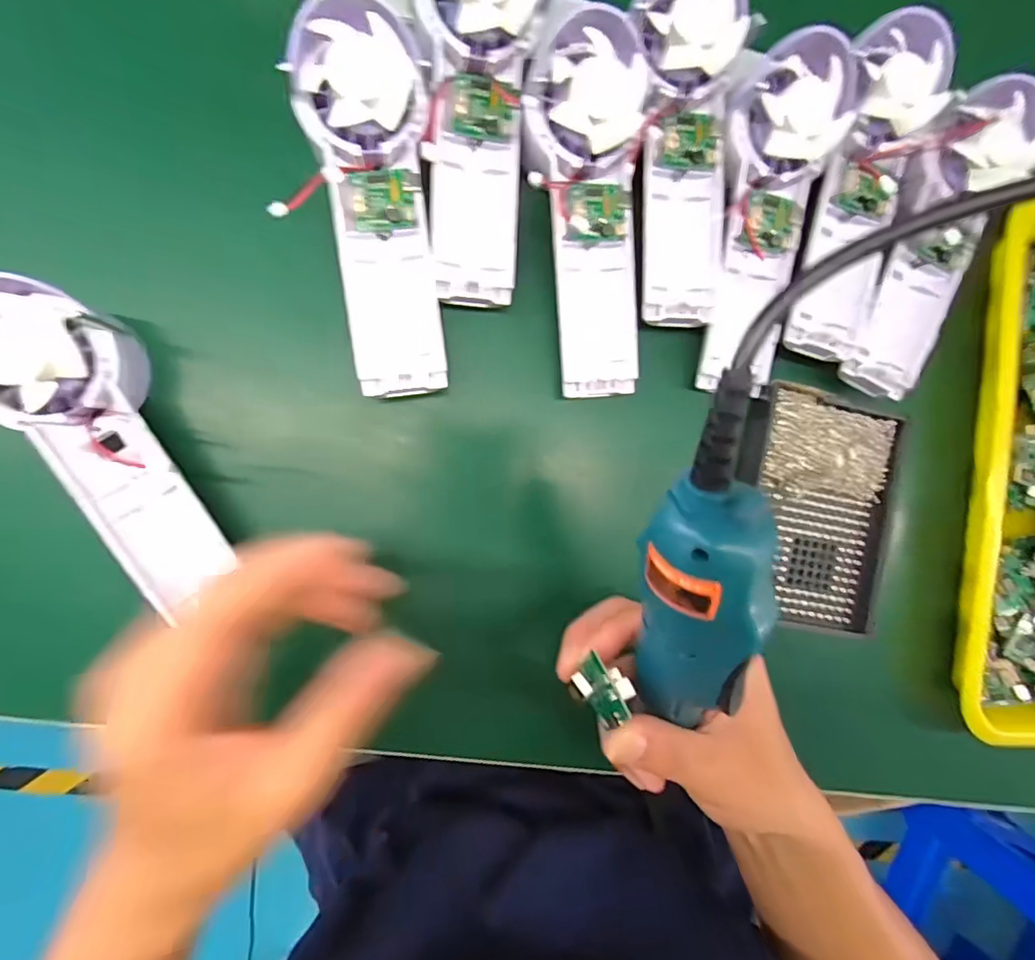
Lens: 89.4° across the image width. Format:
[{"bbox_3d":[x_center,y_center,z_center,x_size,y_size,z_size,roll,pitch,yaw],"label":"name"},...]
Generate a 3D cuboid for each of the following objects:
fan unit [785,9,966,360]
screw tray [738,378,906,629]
[{"bbox_3d":[0.193,-0.154,0.286,0.055,0.038,0.167,10,90,-9],"label":"fan unit"},{"bbox_3d":[0.173,0.018,0.309,0.092,0.014,0.133,9,90,-9],"label":"screw tray"}]

